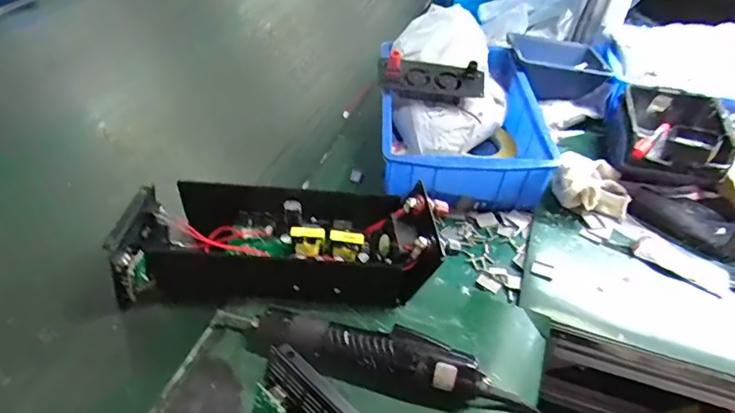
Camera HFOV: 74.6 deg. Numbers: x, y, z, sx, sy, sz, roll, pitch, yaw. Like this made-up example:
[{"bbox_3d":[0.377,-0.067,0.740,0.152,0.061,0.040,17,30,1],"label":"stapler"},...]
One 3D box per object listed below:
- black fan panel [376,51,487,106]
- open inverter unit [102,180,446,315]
[{"bbox_3d":[0.084,-0.170,0.640,0.137,0.038,0.055,11,66,2],"label":"black fan panel"},{"bbox_3d":[-0.087,0.034,0.491,0.306,0.082,0.119,4,44,1],"label":"open inverter unit"}]

